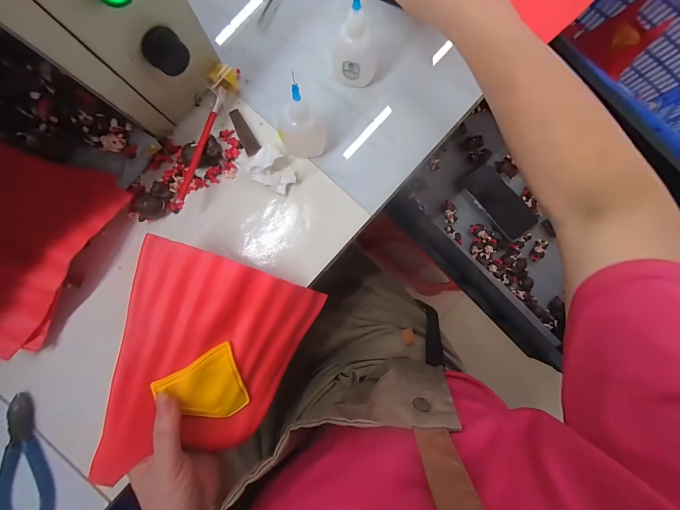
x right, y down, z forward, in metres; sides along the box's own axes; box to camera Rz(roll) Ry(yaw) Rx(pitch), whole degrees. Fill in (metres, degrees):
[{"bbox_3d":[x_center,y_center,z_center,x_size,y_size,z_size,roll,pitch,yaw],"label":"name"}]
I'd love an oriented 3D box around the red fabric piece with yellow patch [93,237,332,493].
[{"bbox_3d":[-0.114,0.102,0.286,0.171,0.024,0.190,19,88,-29],"label":"red fabric piece with yellow patch"}]

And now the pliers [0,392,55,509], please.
[{"bbox_3d":[-0.320,0.205,0.300,0.043,0.017,0.123,-15,88,-1],"label":"pliers"}]

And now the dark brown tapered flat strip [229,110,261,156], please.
[{"bbox_3d":[-0.102,-0.129,0.320,0.017,0.007,0.053,-30,88,-1],"label":"dark brown tapered flat strip"}]

